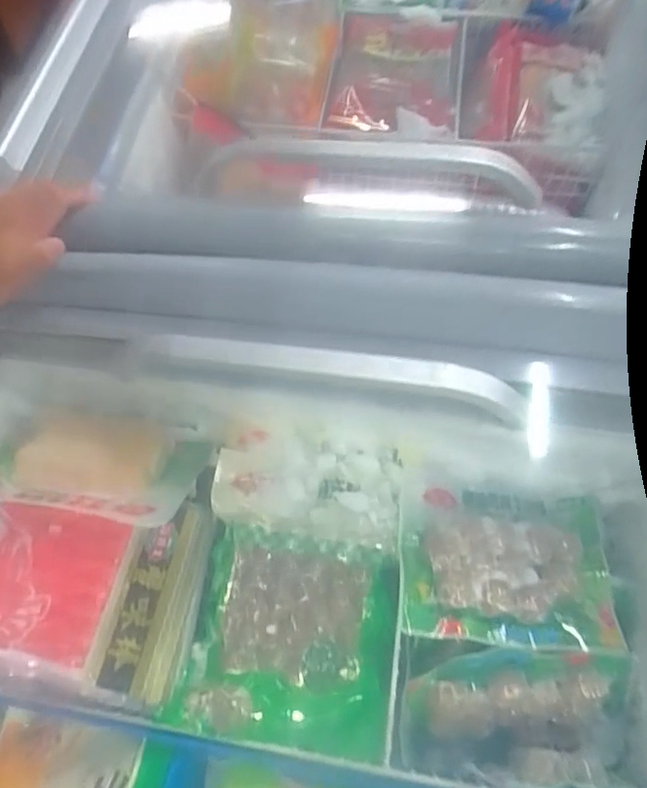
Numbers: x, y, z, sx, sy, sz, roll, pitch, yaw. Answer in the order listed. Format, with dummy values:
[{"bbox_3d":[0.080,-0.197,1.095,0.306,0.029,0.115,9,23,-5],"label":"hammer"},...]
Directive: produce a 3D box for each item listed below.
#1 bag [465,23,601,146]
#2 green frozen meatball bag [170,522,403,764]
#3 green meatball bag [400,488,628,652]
[{"bbox_3d":[0.328,-0.464,0.879,0.176,0.050,0.229,14,66,10],"label":"bag"},{"bbox_3d":[-0.029,0.222,0.530,0.184,0.056,0.175,6,65,6],"label":"green frozen meatball bag"},{"bbox_3d":[0.171,0.158,0.530,0.199,0.057,0.140,2,64,4],"label":"green meatball bag"}]

